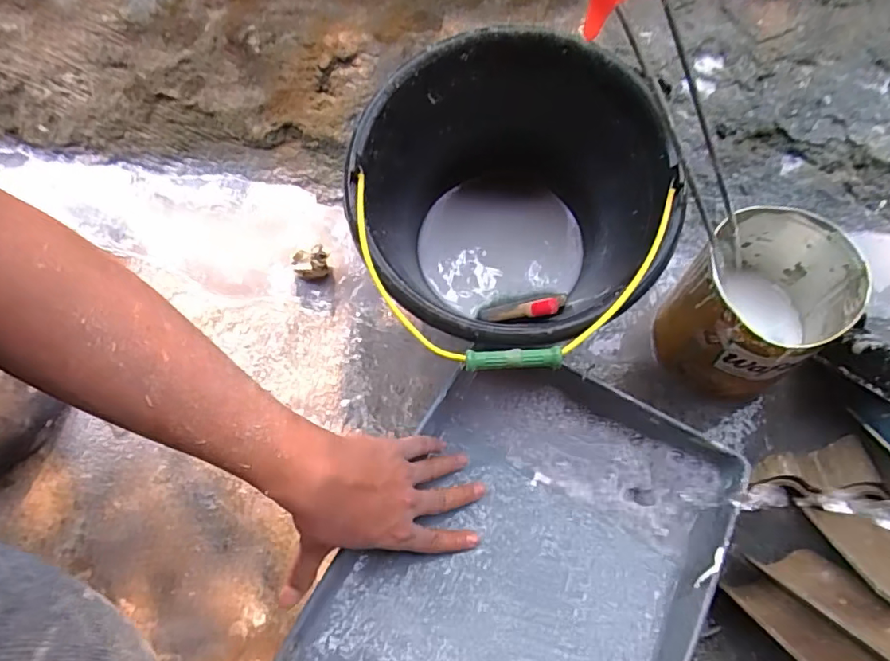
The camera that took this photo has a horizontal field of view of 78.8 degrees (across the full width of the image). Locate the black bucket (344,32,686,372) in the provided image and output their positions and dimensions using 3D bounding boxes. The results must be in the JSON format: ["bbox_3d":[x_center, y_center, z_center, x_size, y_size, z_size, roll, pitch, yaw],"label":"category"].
[{"bbox_3d":[0.064,-0.097,0.554,0.287,0.238,0.276,0,70,1],"label":"black bucket"}]

